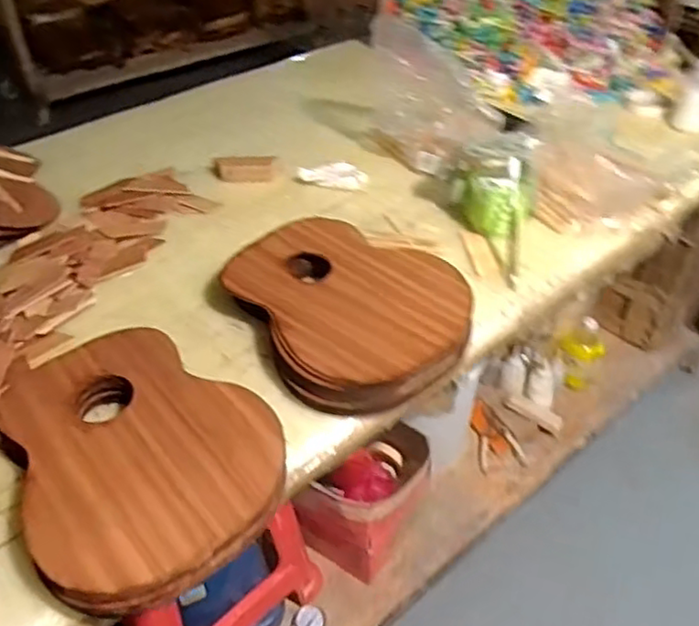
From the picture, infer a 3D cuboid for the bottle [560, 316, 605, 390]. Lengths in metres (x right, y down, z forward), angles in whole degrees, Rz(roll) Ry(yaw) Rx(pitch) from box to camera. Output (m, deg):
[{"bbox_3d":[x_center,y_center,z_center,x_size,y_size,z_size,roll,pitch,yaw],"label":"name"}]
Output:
[{"bbox_3d":[0.566,0.087,1.596,0.095,0.168,0.105,20,46,21],"label":"bottle"}]

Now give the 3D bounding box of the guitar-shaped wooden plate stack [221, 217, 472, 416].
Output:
[{"bbox_3d":[-0.007,-0.010,0.821,0.229,0.049,0.294,-28,49,-27],"label":"guitar-shaped wooden plate stack"}]

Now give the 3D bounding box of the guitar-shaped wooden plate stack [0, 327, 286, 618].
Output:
[{"bbox_3d":[-0.214,0.134,0.672,0.237,0.053,0.313,-24,47,-24],"label":"guitar-shaped wooden plate stack"}]

